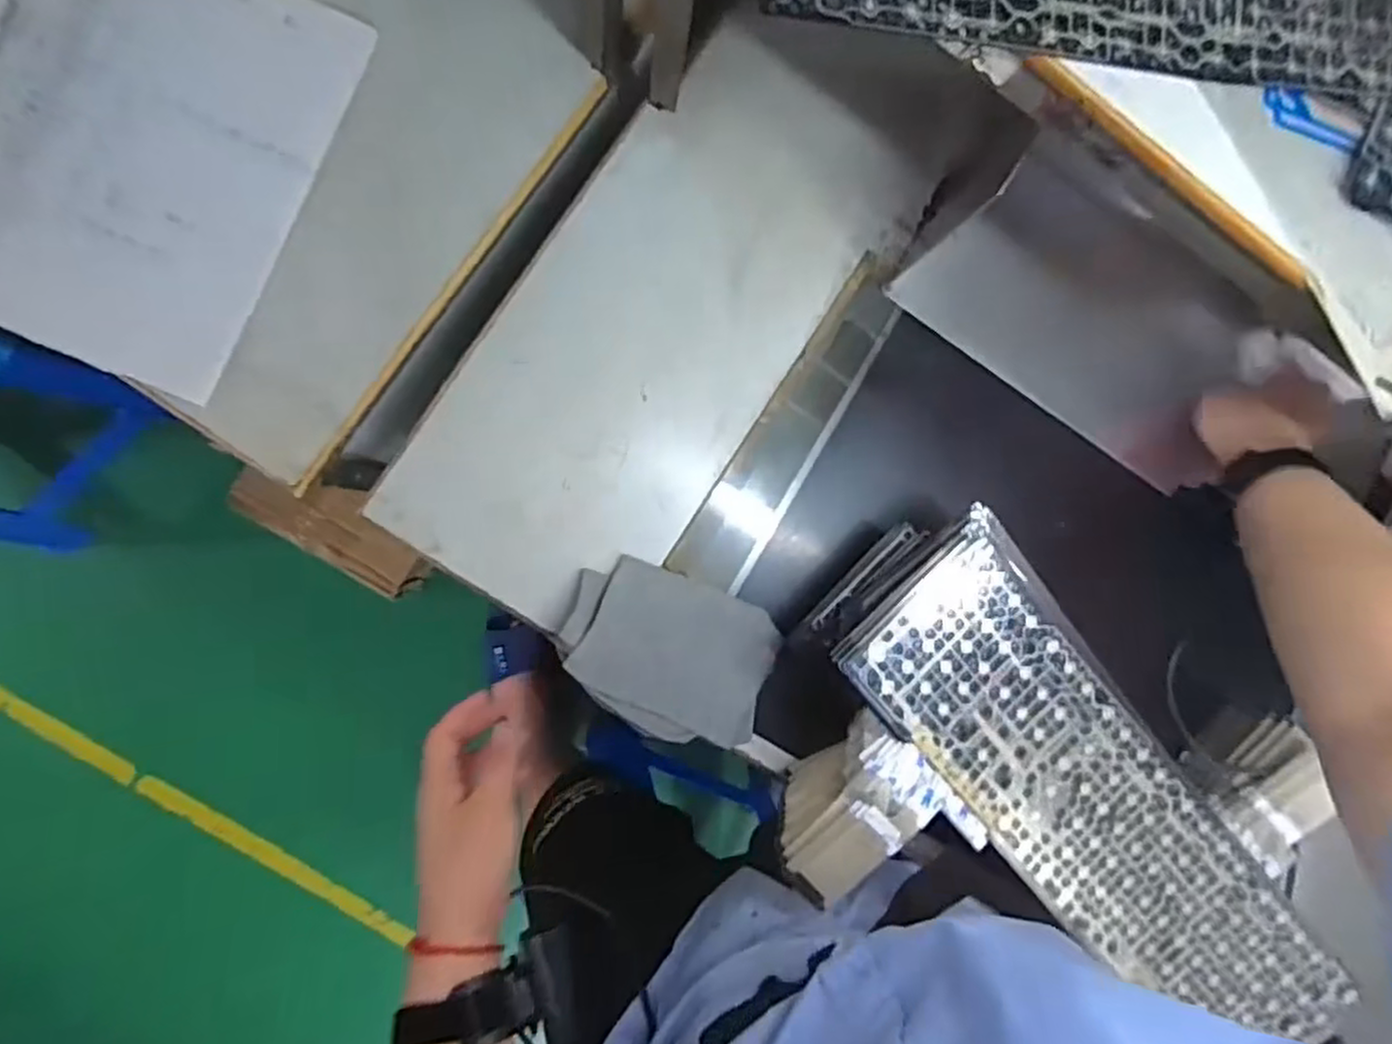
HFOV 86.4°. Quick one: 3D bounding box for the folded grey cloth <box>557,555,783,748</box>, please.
[{"bbox_3d":[-0.020,0.097,0.544,0.153,0.028,0.112,23,86,-8],"label":"folded grey cloth"}]

